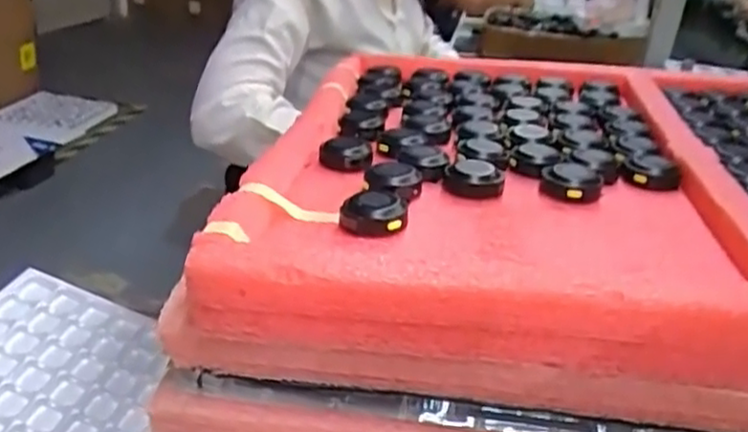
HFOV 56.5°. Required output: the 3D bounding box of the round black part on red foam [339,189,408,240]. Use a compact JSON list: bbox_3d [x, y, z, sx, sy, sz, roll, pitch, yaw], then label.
[{"bbox_3d":[0.000,-0.001,0.316,0.029,0.015,0.022,6,26,-2],"label":"round black part on red foam"}]

